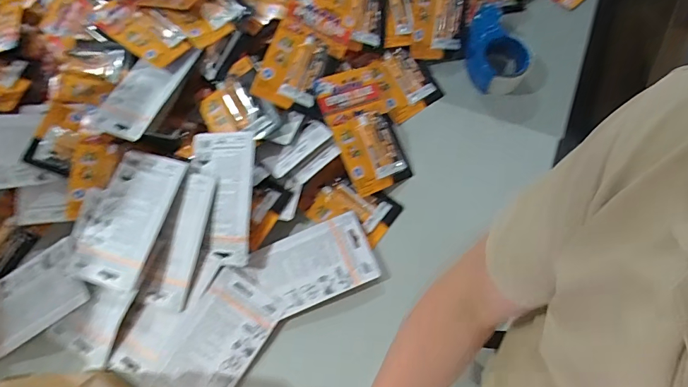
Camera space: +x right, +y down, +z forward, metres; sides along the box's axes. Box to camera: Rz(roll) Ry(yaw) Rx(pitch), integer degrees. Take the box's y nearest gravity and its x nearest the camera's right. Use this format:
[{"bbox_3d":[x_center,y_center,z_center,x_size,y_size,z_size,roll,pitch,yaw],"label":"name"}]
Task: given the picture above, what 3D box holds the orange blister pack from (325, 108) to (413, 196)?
[{"bbox_3d":[0.045,-0.075,0.667,0.104,0.025,0.134,-22,92,-13],"label":"orange blister pack"}]

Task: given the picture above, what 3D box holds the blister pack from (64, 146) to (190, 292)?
[{"bbox_3d":[-0.320,0.033,0.615,0.108,0.013,0.200,15,72,10],"label":"blister pack"}]

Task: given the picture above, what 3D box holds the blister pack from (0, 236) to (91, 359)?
[{"bbox_3d":[-0.469,0.159,0.608,0.203,0.012,0.109,-33,68,4],"label":"blister pack"}]

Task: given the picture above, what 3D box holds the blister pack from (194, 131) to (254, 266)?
[{"bbox_3d":[-0.187,0.005,0.629,0.096,0.012,0.196,-1,84,13],"label":"blister pack"}]

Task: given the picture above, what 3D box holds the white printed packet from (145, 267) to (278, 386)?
[{"bbox_3d":[-0.183,0.218,0.586,0.106,0.022,0.192,31,72,12],"label":"white printed packet"}]

